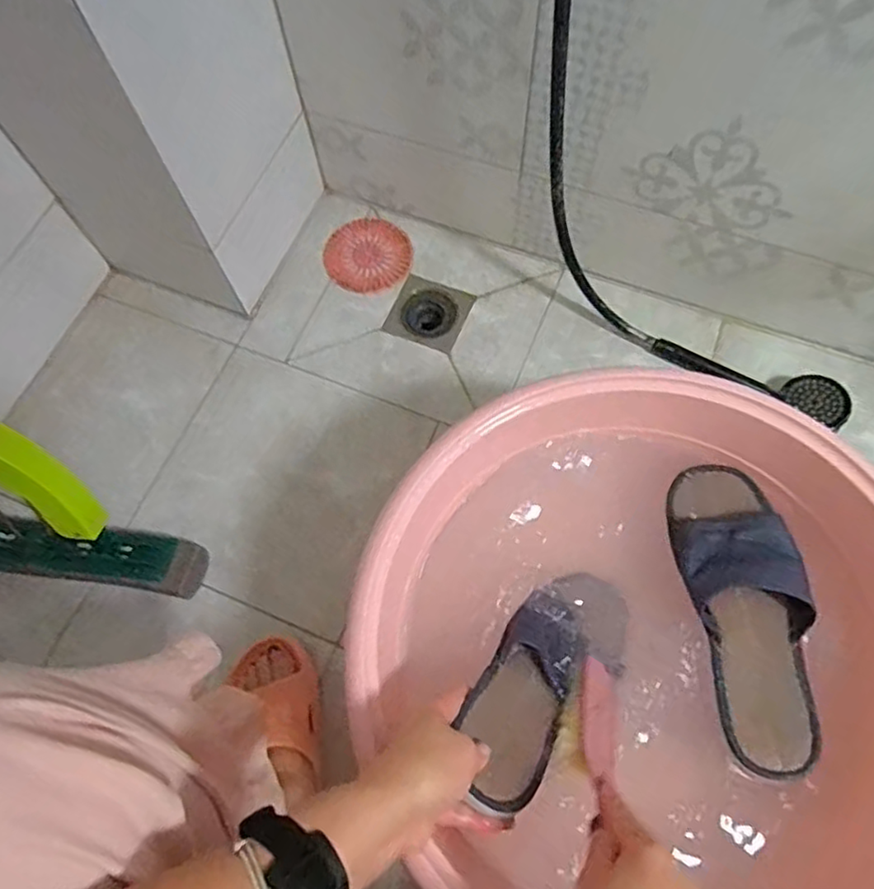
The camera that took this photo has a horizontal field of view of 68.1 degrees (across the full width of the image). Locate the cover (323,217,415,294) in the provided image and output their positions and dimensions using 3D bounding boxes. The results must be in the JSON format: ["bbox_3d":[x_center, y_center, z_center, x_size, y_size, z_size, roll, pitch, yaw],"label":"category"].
[{"bbox_3d":[-0.100,-0.279,0.943,0.125,0.005,0.123,-21,69,-6],"label":"cover"}]

